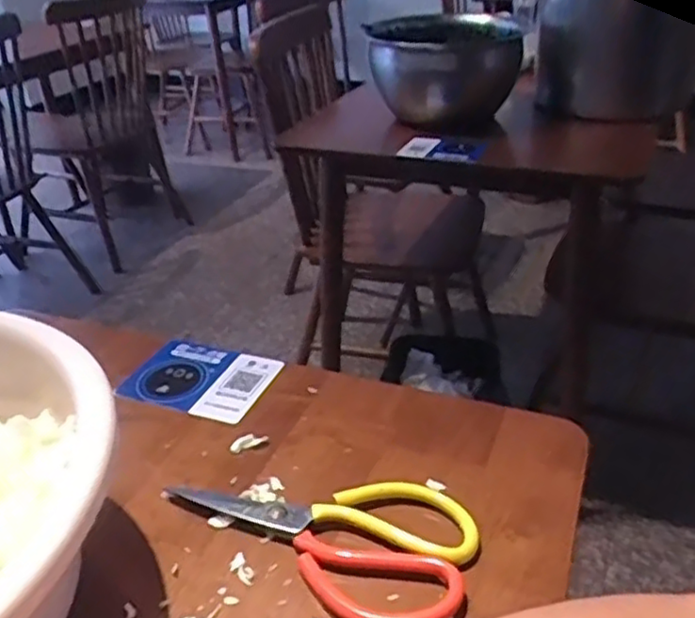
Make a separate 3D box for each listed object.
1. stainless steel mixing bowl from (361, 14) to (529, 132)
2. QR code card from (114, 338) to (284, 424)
[{"bbox_3d":[0.179,-0.447,1.283,0.267,0.169,0.334,1,29,5],"label":"stainless steel mixing bowl"},{"bbox_3d":[-0.136,0.062,0.621,0.139,0.010,0.097,11,34,26],"label":"QR code card"}]

